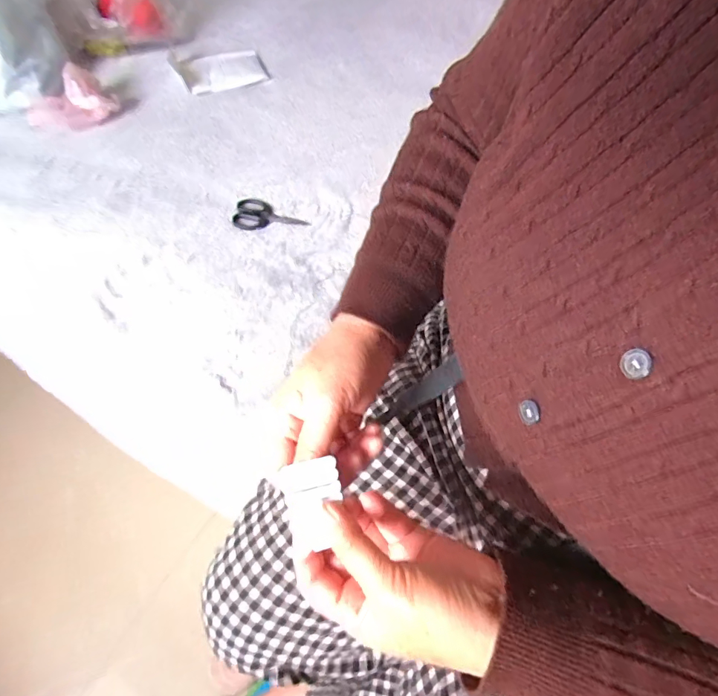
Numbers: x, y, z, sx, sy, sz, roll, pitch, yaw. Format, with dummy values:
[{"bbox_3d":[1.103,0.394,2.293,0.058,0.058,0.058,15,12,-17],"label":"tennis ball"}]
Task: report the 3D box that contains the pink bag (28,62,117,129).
[{"bbox_3d":[-0.487,-0.415,0.711,0.130,0.064,0.071,-39,71,-20],"label":"pink bag"}]

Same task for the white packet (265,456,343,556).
[{"bbox_3d":[-0.029,0.095,0.262,0.040,0.010,0.052,-17,88,-2],"label":"white packet"}]

